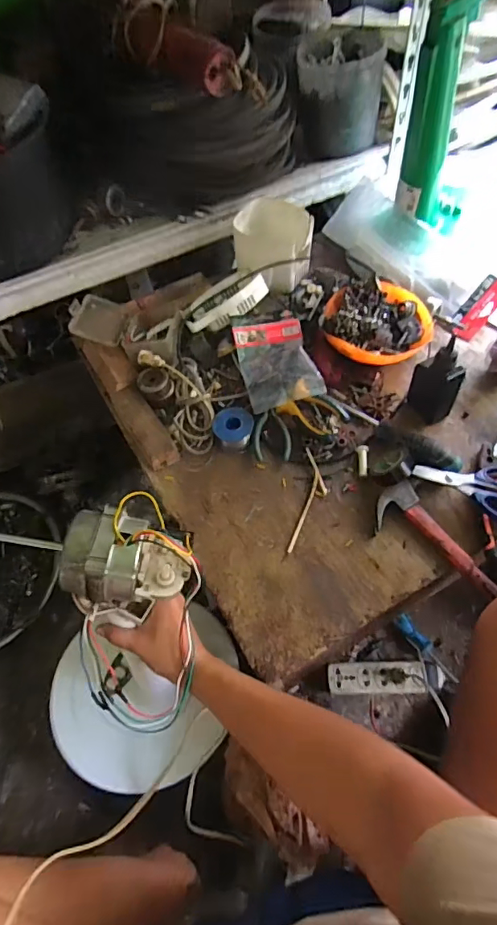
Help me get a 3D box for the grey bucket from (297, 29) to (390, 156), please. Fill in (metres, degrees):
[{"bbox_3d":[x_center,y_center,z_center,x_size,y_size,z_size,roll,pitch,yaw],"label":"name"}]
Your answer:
[{"bbox_3d":[0.151,-0.609,0.835,0.137,0.138,0.134,2,59,6],"label":"grey bucket"}]

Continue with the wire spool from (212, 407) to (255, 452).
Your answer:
[{"bbox_3d":[-0.021,-0.046,0.674,0.052,0.027,0.050,-2,59,3],"label":"wire spool"}]

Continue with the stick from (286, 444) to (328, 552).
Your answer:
[{"bbox_3d":[0.079,0.046,0.627,0.034,0.007,0.141,9,60,9],"label":"stick"}]

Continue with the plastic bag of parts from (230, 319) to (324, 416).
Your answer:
[{"bbox_3d":[0.038,-0.147,0.707,0.099,0.024,0.161,-14,58,0],"label":"plastic bag of parts"}]

